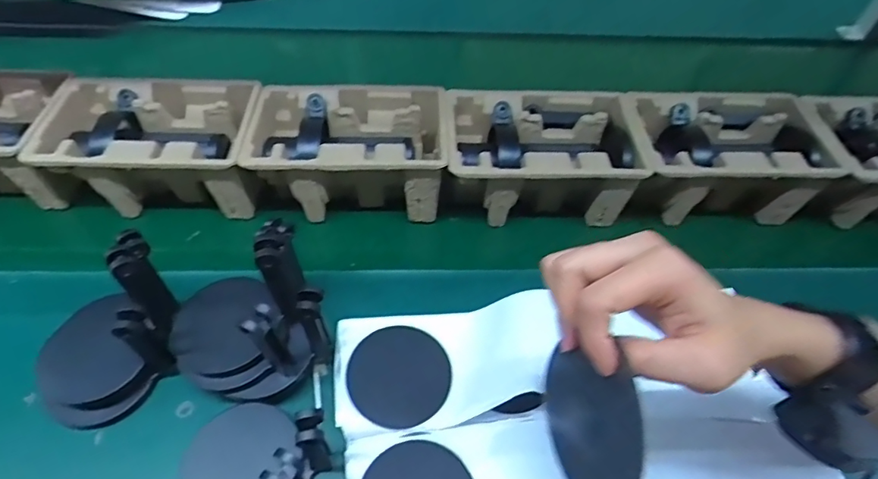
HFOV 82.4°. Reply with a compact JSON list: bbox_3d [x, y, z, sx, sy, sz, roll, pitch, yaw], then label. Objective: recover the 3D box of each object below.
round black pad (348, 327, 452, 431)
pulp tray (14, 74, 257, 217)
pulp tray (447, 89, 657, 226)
[{"bbox_3d":[-0.034,0.122,0.452,0.089,0.006,0.086,5,63,-10],"label":"round black pad"},{"bbox_3d":[-0.330,-0.110,0.604,0.228,0.095,0.145,1,53,-3],"label":"pulp tray"},{"bbox_3d":[0.117,-0.101,0.621,0.226,0.097,0.146,-1,53,-5],"label":"pulp tray"}]

